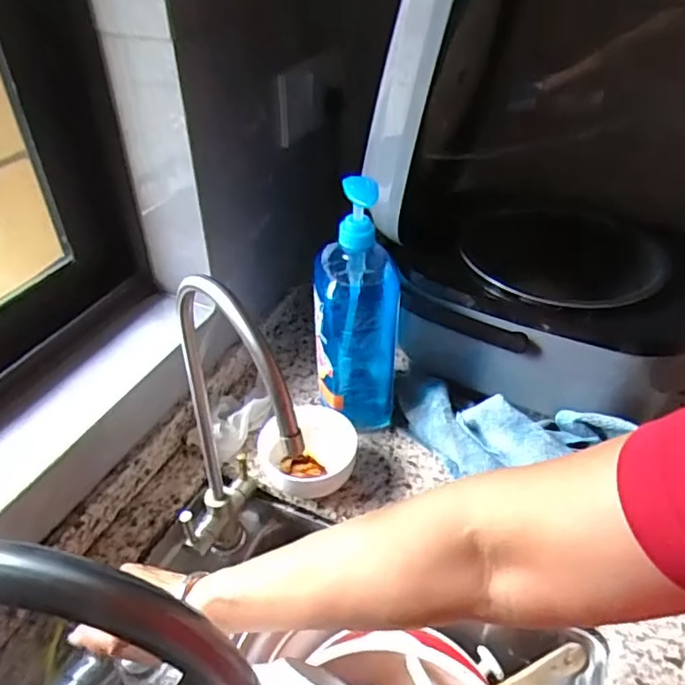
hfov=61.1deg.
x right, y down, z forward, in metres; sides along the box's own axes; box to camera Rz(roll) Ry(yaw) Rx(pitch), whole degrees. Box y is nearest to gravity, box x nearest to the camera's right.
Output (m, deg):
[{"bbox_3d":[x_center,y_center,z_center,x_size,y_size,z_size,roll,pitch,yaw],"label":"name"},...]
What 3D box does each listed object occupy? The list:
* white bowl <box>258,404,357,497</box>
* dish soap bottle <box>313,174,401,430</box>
[{"bbox_3d":[-0.040,0.117,0.638,0.100,0.049,0.088,-14,41,-16],"label":"white bowl"},{"bbox_3d":[0.016,-0.027,0.622,0.089,0.290,0.066,-2,39,-2],"label":"dish soap bottle"}]

